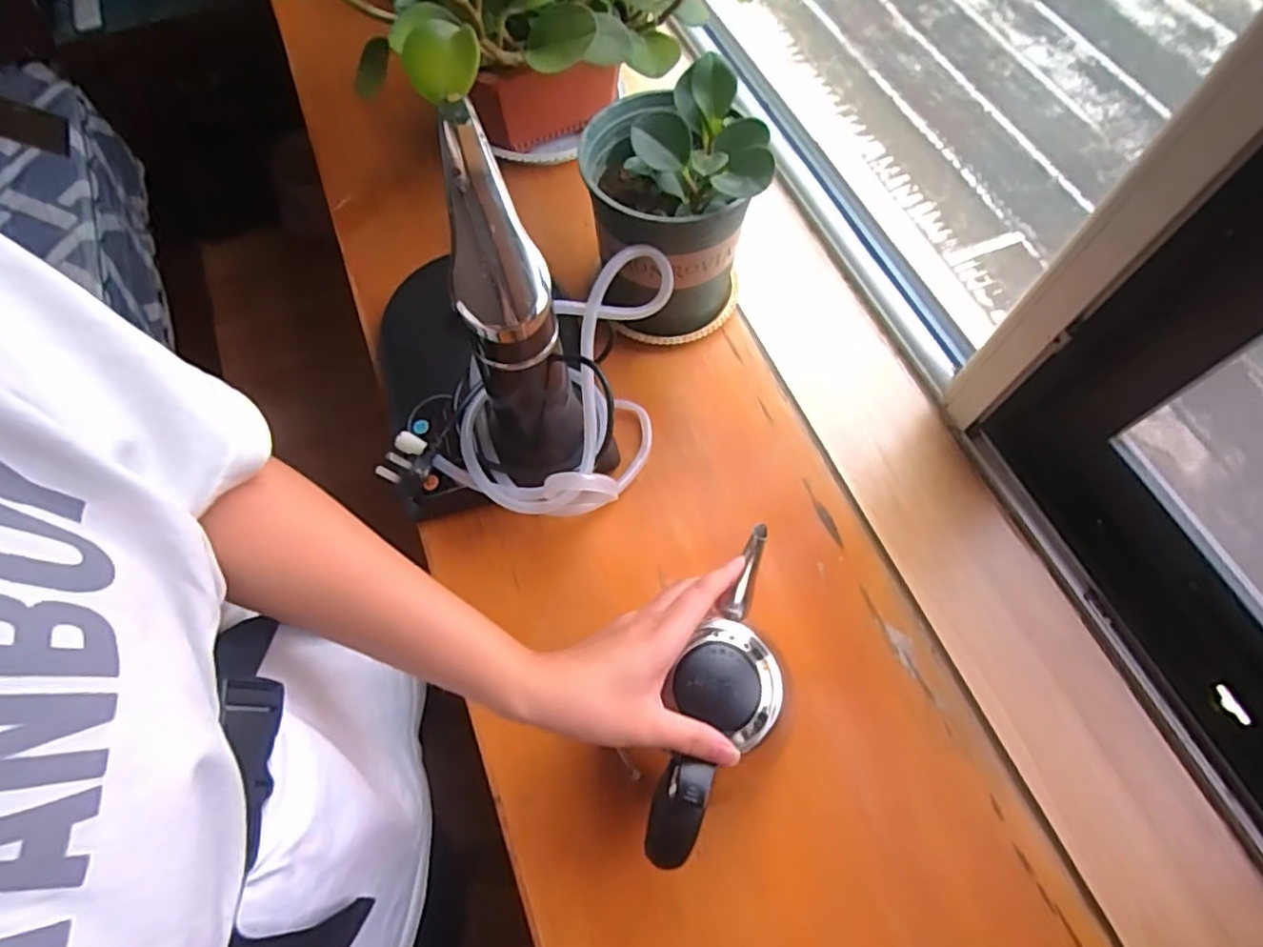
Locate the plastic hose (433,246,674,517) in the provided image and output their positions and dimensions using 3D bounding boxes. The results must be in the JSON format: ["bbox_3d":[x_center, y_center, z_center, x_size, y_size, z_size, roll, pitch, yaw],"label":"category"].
[{"bbox_3d":[-0.059,-0.075,0.551,0.160,0.135,0.226,18,68,9],"label":"plastic hose"}]

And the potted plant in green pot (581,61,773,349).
[{"bbox_3d":[0.033,-0.231,0.561,0.143,0.246,0.183,0,66,1],"label":"potted plant in green pot"}]

